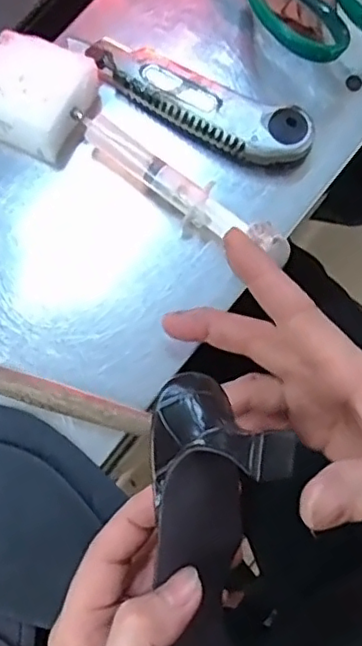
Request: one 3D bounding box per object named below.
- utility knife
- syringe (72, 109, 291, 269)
[{"bbox_3d":[0.003,-0.135,0.379,0.157,0.027,0.037,23,78,7],"label":"utility knife"},{"bbox_3d":[-0.002,-0.077,0.368,0.150,0.028,0.024,35,80,9],"label":"syringe"}]

